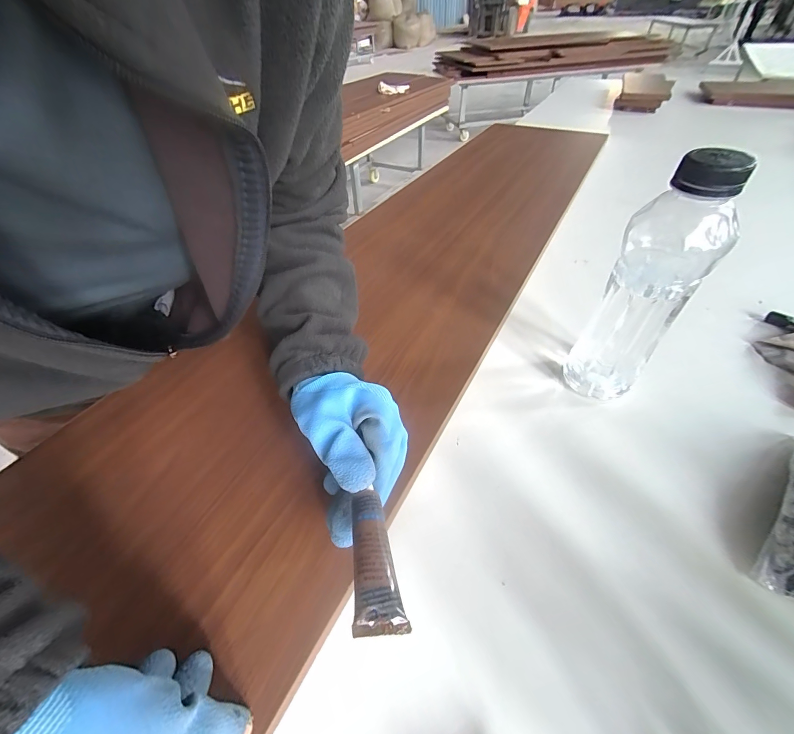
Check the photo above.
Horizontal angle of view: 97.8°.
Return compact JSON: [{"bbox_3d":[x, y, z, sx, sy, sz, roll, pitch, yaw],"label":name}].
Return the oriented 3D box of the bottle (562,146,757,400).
[{"bbox_3d":[0.219,-0.063,0.306,0.060,0.221,0.066,-36,56,-26],"label":"bottle"}]

